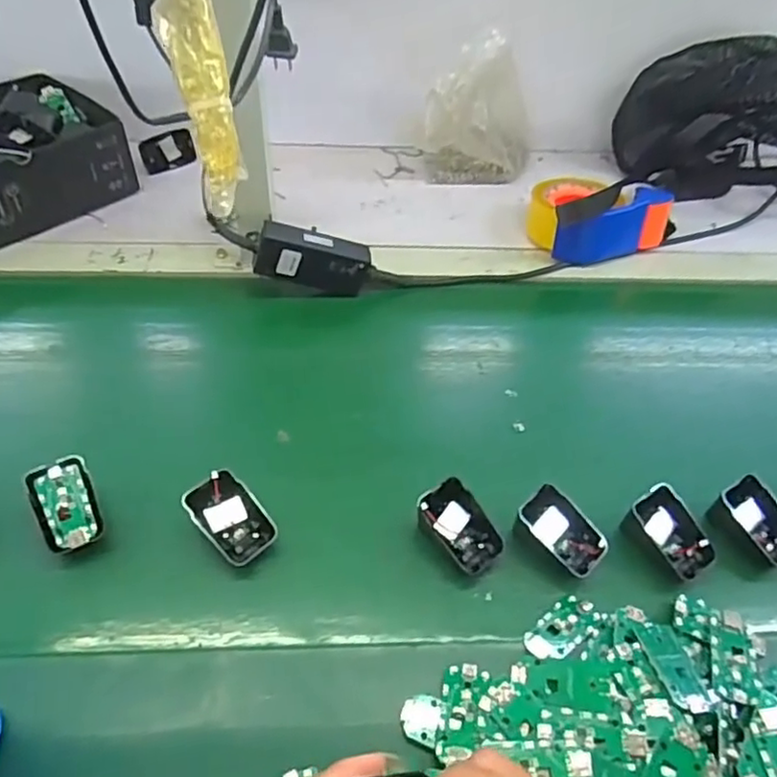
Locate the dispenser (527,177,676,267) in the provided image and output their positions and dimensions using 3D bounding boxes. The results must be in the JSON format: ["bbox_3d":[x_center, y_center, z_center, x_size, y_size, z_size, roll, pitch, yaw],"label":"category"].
[{"bbox_3d":[0.244,-0.208,0.757,0.162,0.077,0.104,-11,50,-16],"label":"dispenser"}]

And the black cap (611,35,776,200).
[{"bbox_3d":[0.423,-0.350,0.830,0.240,0.172,0.133,17,48,9],"label":"black cap"}]

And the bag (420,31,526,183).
[{"bbox_3d":[0.116,-0.337,0.803,0.141,0.162,0.062,5,47,-1],"label":"bag"}]

